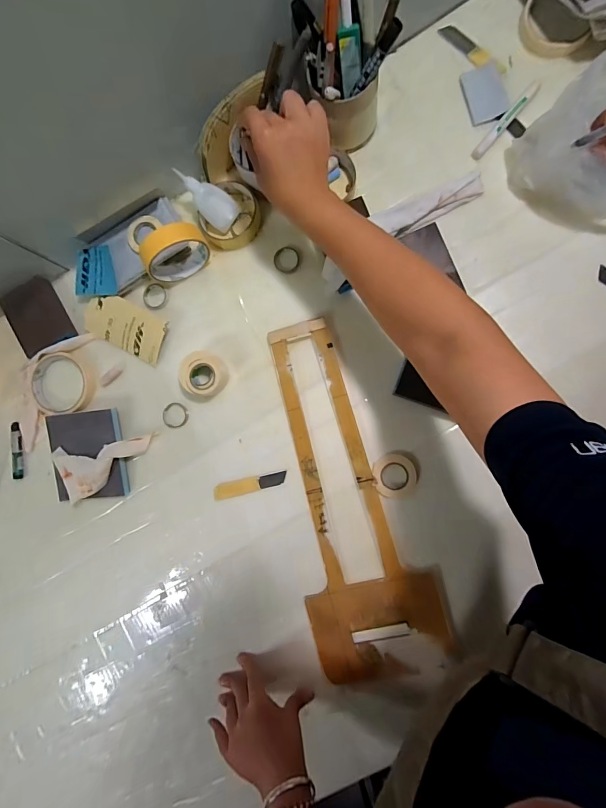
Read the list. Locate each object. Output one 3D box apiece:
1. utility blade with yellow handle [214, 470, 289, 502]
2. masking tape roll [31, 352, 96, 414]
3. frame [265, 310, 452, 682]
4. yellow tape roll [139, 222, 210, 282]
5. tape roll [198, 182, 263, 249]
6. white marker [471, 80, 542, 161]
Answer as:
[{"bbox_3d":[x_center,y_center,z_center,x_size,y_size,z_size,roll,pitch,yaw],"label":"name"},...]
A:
[{"bbox_3d":[-0.070,0.107,0.490,0.100,0.004,0.021,-14,88,7],"label":"utility blade with yellow handle"},{"bbox_3d":[-0.340,-0.030,0.518,0.093,0.019,0.083,0,90,7],"label":"masking tape roll"},{"bbox_3d":[0.059,0.118,0.475,0.167,0.009,0.453,-14,88,8],"label":"frame"},{"bbox_3d":[-0.163,-0.193,0.474,0.082,0.069,0.033,-30,87,6],"label":"yellow tape roll"},{"bbox_3d":[-0.098,-0.252,0.494,0.082,0.021,0.081,0,90,7],"label":"tape roll"},{"bbox_3d":[0.254,-0.354,0.461,0.013,0.015,0.111,42,95,5],"label":"white marker"}]

